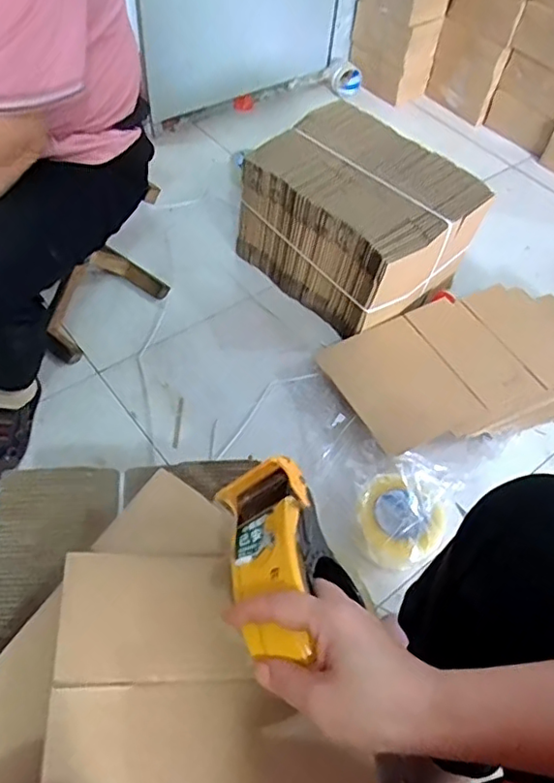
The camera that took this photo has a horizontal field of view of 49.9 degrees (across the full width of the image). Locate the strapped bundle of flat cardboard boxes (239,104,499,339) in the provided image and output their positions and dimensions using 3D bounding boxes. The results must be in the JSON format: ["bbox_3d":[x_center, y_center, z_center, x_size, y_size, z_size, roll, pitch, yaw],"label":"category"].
[{"bbox_3d":[0.155,-0.319,1.147,0.293,0.242,0.378,-34,63,-27],"label":"strapped bundle of flat cardboard boxes"}]

